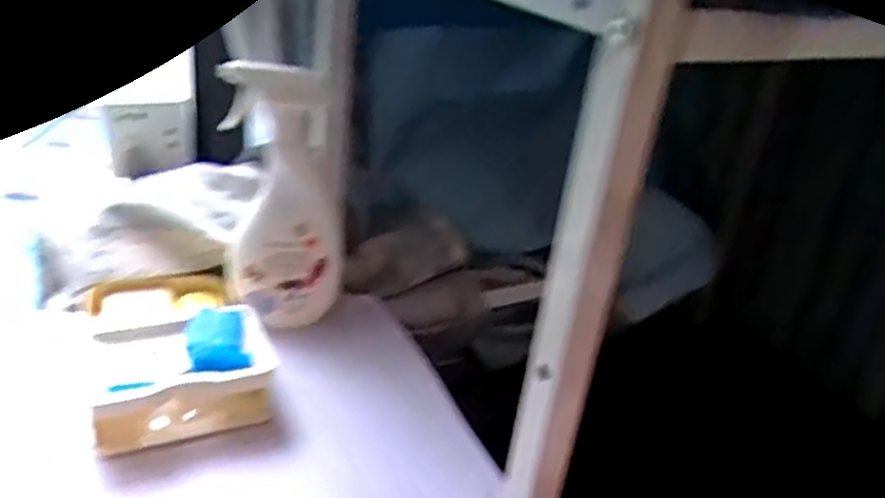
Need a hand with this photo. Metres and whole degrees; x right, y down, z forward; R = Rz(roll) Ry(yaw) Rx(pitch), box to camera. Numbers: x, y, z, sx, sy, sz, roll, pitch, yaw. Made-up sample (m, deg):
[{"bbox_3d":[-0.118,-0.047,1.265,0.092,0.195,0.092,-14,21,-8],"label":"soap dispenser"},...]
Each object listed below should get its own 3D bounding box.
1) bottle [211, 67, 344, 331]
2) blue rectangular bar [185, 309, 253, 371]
[{"bbox_3d":[-0.146,-0.049,0.672,0.099,0.230,0.069,-8,31,-26],"label":"bottle"},{"bbox_3d":[-0.185,0.074,0.601,0.045,0.014,0.070,-5,30,-22],"label":"blue rectangular bar"}]

